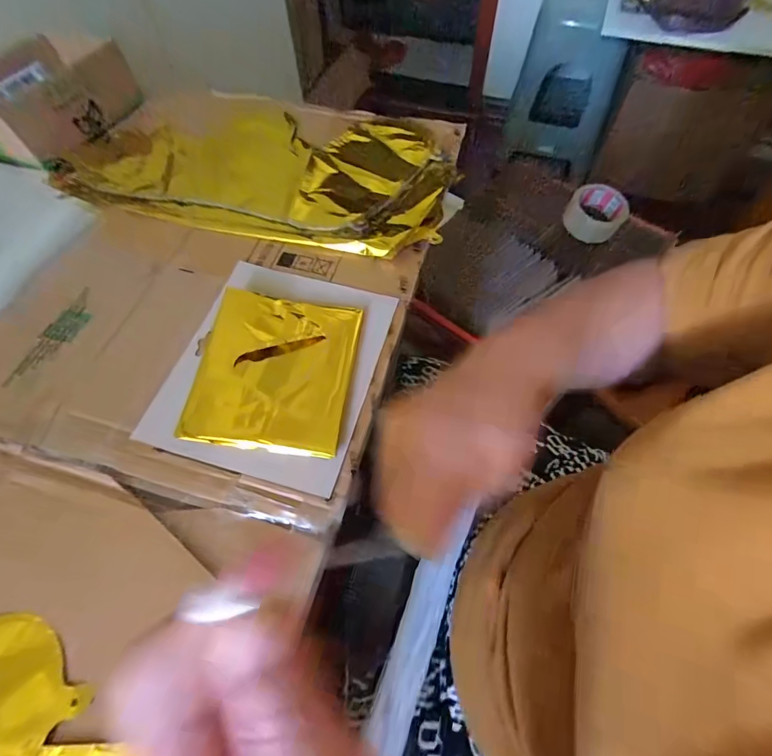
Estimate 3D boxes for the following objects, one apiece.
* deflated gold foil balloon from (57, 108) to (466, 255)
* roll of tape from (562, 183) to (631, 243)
[{"bbox_3d":[-0.142,-0.249,0.464,0.423,0.011,0.222,12,62,8],"label":"deflated gold foil balloon"},{"bbox_3d":[0.373,-0.293,0.710,0.094,0.050,0.101,-1,61,1],"label":"roll of tape"}]

